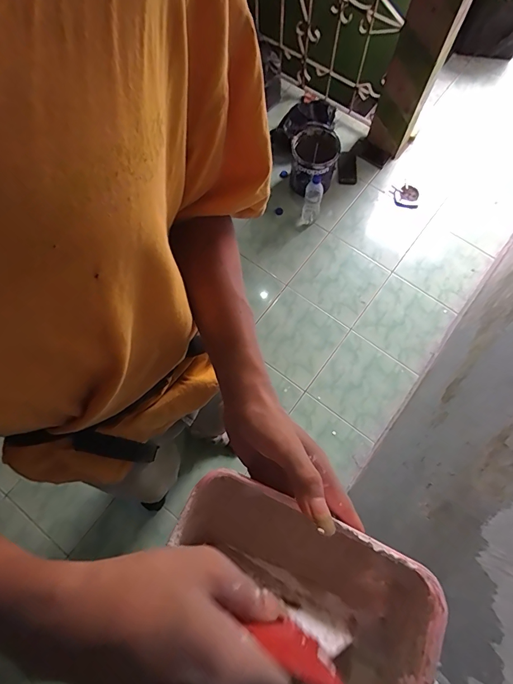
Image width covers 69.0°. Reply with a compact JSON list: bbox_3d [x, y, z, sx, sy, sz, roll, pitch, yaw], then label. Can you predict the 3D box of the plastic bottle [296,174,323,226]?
[{"bbox_3d":[0.215,-0.547,1.457,0.076,0.217,0.074,12,74,5],"label":"plastic bottle"}]

